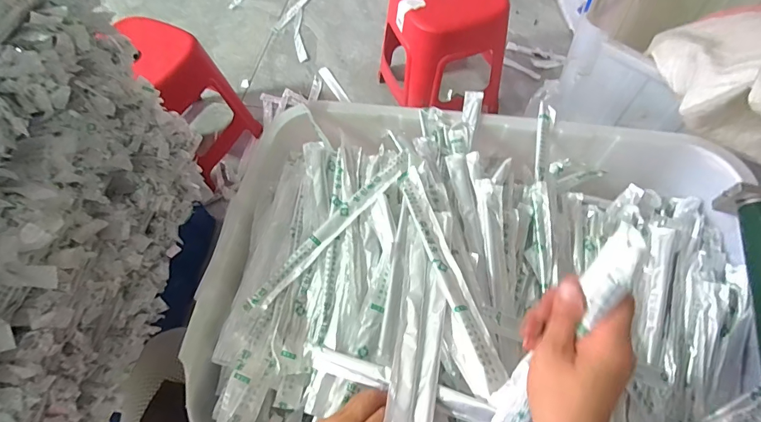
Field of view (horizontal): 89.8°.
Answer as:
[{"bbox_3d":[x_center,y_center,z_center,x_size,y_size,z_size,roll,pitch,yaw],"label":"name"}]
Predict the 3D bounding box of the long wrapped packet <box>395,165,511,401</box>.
[{"bbox_3d":[0.074,0.059,0.432,0.030,0.011,0.283,-11,53,-9],"label":"long wrapped packet"}]

